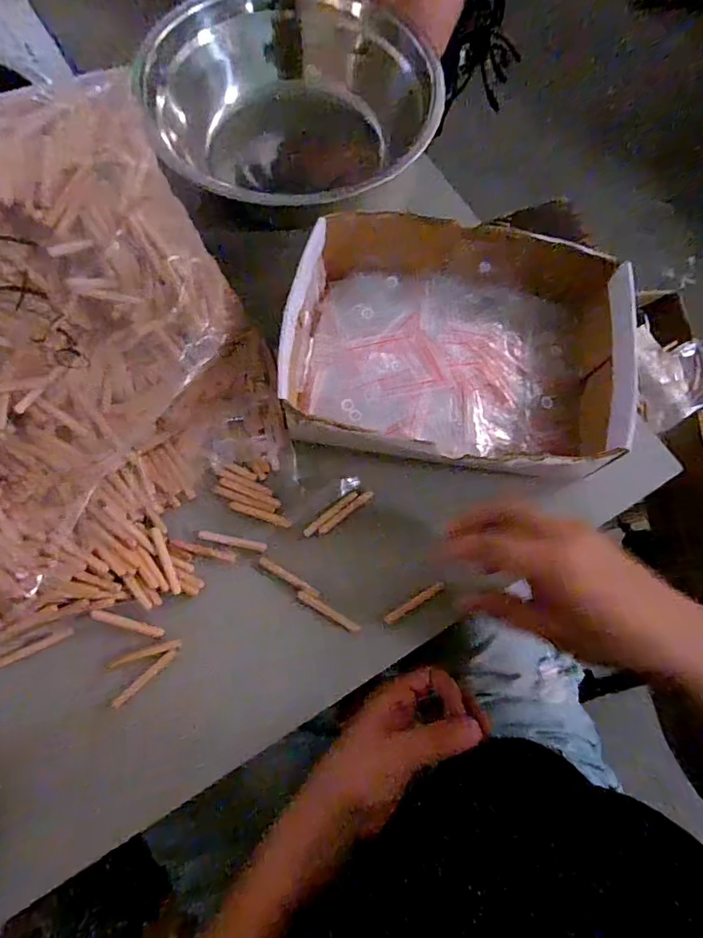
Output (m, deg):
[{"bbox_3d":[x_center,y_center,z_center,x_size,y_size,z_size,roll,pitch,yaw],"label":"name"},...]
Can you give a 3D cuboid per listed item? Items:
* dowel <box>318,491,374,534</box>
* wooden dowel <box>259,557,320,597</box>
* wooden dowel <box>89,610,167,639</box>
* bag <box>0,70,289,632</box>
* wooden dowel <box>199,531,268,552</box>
[{"bbox_3d":[-0.004,0.032,0.360,0.048,0.004,0.007,-37,80,-8],"label":"dowel"},{"bbox_3d":[-0.045,0.078,0.347,0.049,0.004,0.007,30,79,6],"label":"wooden dowel"},{"bbox_3d":[-0.151,0.105,0.329,0.048,0.004,0.007,19,66,-6],"label":"wooden dowel"},{"bbox_3d":[-0.186,-0.076,0.323,0.236,0.119,0.327,-20,75,-8],"label":"bag"},{"bbox_3d":[-0.086,0.053,0.354,0.049,0.004,0.006,11,77,2],"label":"wooden dowel"}]

